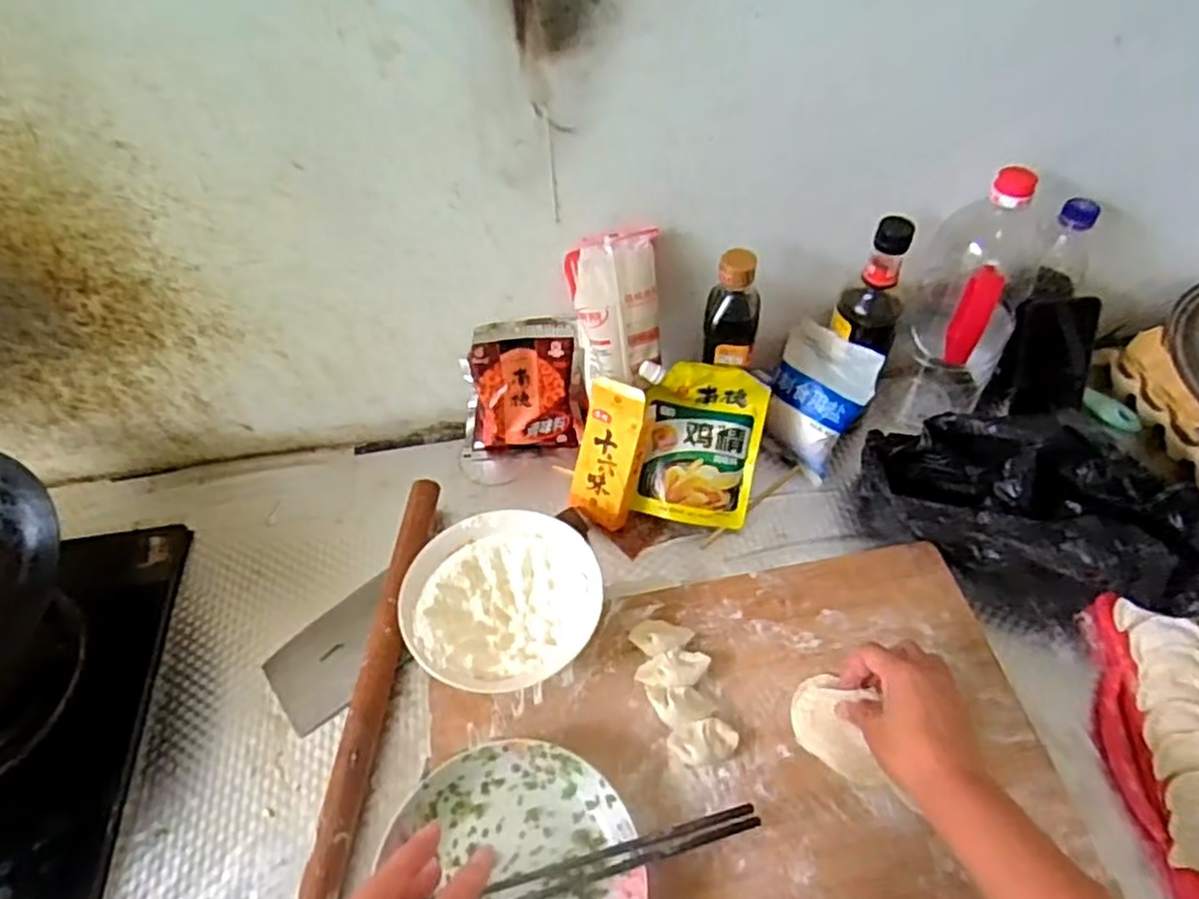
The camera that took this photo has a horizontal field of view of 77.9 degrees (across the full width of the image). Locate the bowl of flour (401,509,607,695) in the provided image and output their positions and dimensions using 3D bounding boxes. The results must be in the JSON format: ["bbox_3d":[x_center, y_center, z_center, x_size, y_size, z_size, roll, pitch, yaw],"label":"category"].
[{"bbox_3d":[-0.084,0.138,0.659,0.165,0.056,0.154,-1,52,2],"label":"bowl of flour"}]

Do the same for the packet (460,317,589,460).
[{"bbox_3d":[-0.082,-0.067,0.795,0.133,0.153,0.024,-8,33,-4],"label":"packet"}]

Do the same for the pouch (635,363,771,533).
[{"bbox_3d":[0.099,-0.005,0.734,0.117,0.159,0.031,7,12,3],"label":"pouch"}]

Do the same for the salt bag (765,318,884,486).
[{"bbox_3d":[0.220,-0.051,0.769,0.102,0.144,0.028,35,30,32],"label":"salt bag"}]

